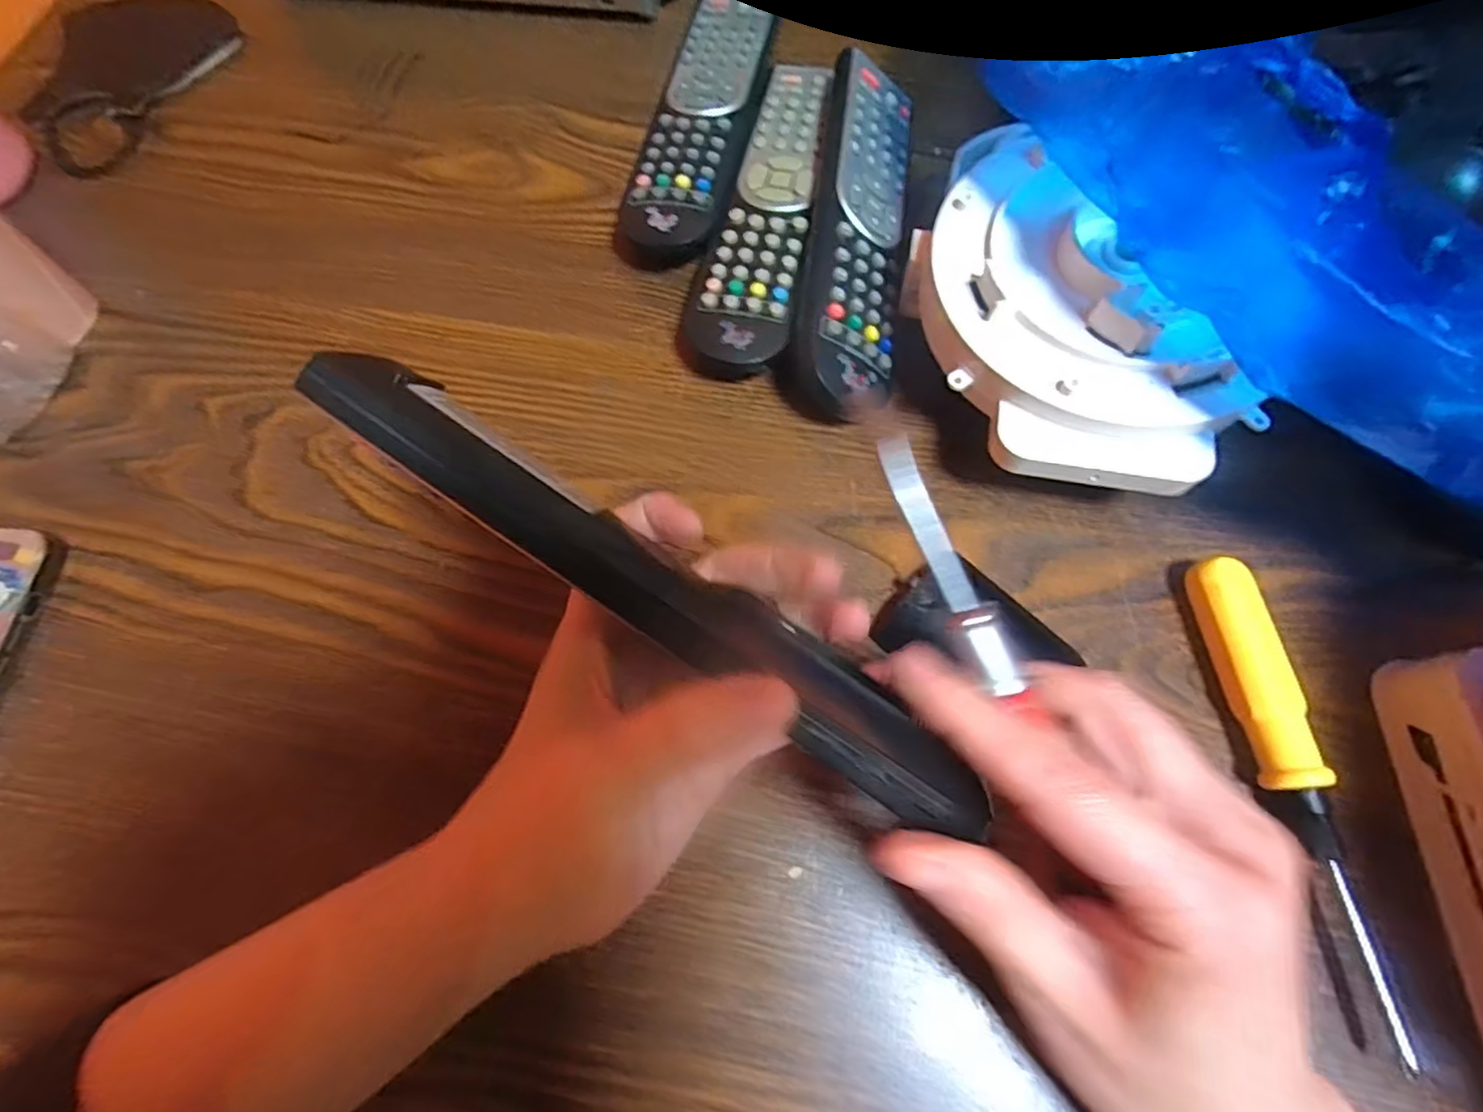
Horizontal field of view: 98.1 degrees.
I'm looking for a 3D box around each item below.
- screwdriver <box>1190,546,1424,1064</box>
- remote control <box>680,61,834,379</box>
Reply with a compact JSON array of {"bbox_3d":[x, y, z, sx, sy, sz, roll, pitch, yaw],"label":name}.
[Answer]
[{"bbox_3d":[0.187,0.077,0.222,0.020,0.021,0.156,-7,71,0],"label":"screwdriver"},{"bbox_3d":[0.012,-0.168,0.314,0.047,0.026,0.196,10,72,5],"label":"remote control"}]

